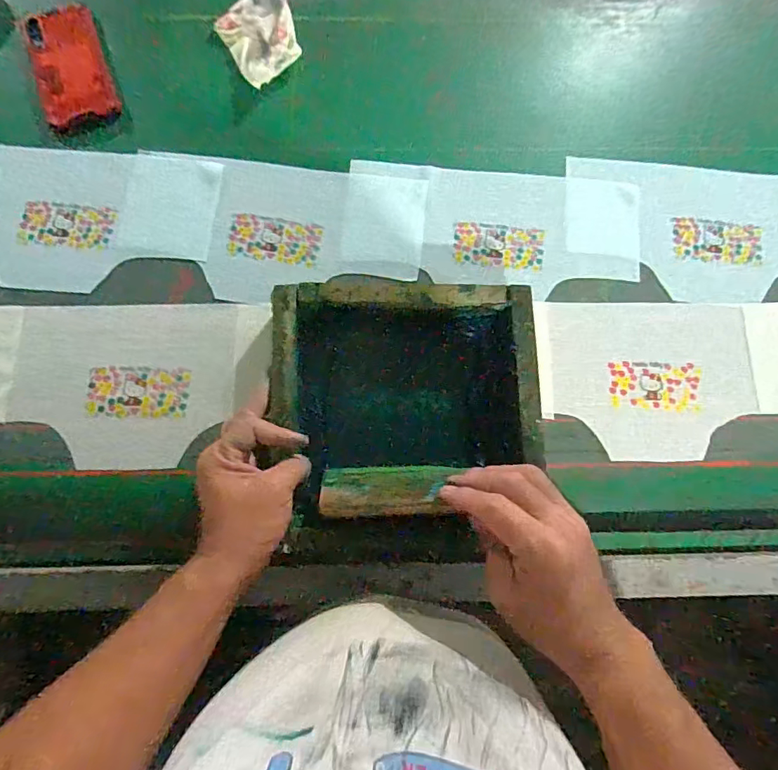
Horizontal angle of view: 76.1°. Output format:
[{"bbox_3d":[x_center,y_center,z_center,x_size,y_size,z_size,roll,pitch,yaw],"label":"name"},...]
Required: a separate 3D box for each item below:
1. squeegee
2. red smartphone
[{"bbox_3d":[0.000,0.085,0.417,0.109,0.097,0.012,-1,99,-4],"label":"squeegee"},{"bbox_3d":[-0.372,-0.373,0.578,0.075,0.016,0.148,-19,77,-5],"label":"red smartphone"}]

